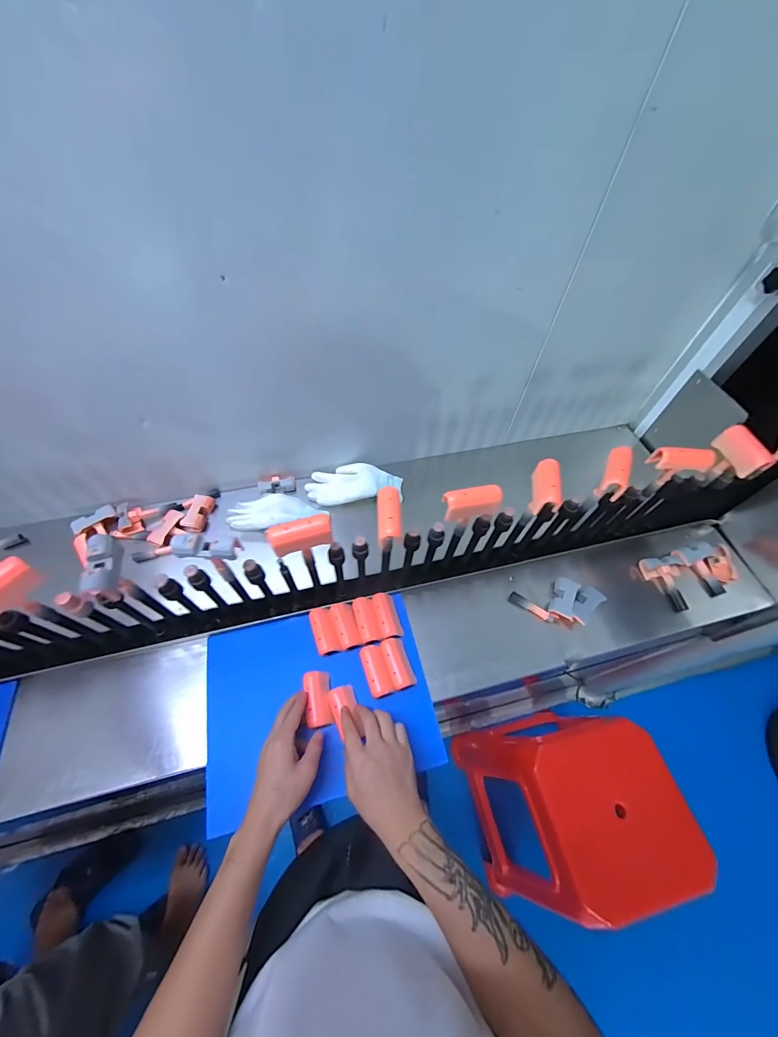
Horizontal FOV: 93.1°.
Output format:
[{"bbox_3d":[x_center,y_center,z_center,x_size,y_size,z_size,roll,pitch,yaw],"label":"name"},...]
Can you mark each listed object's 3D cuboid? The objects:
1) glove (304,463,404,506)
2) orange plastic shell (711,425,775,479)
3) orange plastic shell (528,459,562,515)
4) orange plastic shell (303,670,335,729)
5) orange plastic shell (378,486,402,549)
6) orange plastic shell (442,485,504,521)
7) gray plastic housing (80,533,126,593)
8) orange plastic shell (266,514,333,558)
[{"bbox_3d":[-0.075,-0.077,0.800,0.207,0.039,0.114,-6,56,-7],"label":"glove"},{"bbox_3d":[0.551,-0.105,0.577,0.026,0.049,0.075,-10,57,-10],"label":"orange plastic shell"},{"bbox_3d":[0.221,-0.046,0.523,0.032,0.038,0.075,8,56,3],"label":"orange plastic shell"},{"bbox_3d":[-0.107,0.273,0.561,0.038,0.014,0.078,-9,64,-9],"label":"orange plastic shell"},{"bbox_3d":[0.001,-0.004,0.476,0.029,0.018,0.080,0,56,-3],"label":"orange plastic shell"},{"bbox_3d":[0.114,-0.020,0.501,0.078,0.041,0.030,-9,56,-9],"label":"orange plastic shell"},{"bbox_3d":[-0.335,0.055,0.436,0.029,0.037,0.070,-9,57,-9],"label":"gray plastic housing"},{"bbox_3d":[-0.110,0.022,0.467,0.074,0.044,0.028,-12,57,-11],"label":"orange plastic shell"}]

